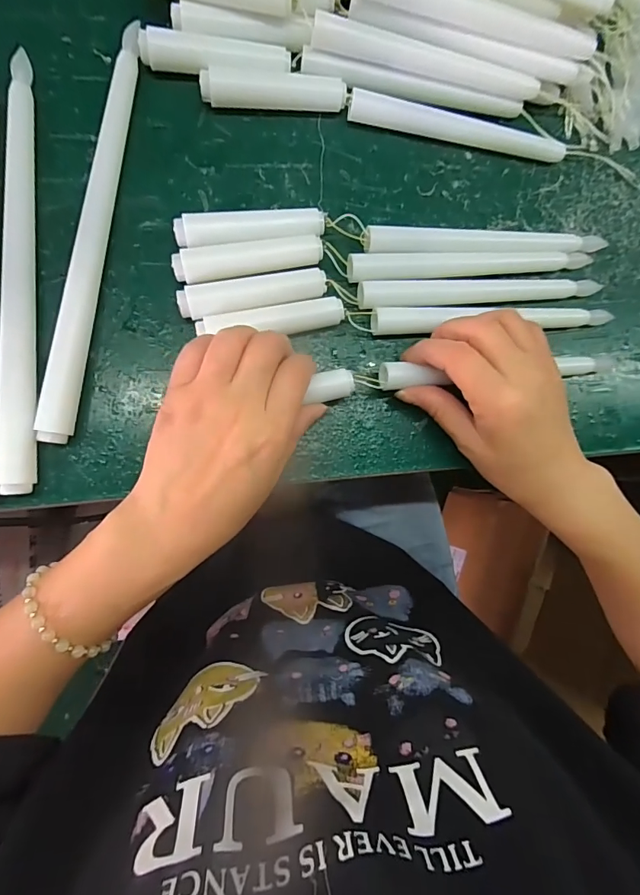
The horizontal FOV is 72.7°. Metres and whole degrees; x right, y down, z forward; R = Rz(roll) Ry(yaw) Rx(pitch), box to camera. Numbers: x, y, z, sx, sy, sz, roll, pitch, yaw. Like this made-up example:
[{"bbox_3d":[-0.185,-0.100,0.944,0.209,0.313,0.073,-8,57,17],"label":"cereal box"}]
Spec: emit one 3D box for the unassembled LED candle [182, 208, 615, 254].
[{"bbox_3d":[0.052,-0.133,0.275,0.272,0.014,0.023,-2,89,-8],"label":"unassembled LED candle"}]

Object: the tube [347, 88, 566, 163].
[{"bbox_3d":[0.091,-0.210,0.285,0.146,0.013,0.014,6,88,-8],"label":"tube"}]

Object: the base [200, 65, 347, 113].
[{"bbox_3d":[-0.028,-0.219,0.266,0.086,0.015,0.019,-6,90,-8],"label":"base"}]

